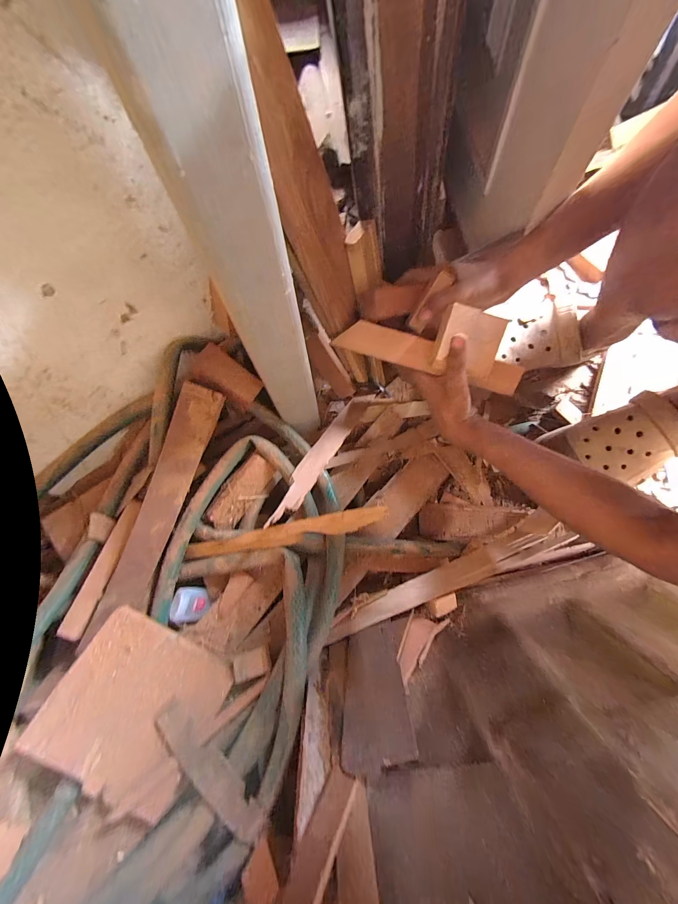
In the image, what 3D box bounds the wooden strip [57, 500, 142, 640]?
[{"bbox_3d":[-0.255,0.123,0.338,0.023,0.010,0.144,17,78,3],"label":"wooden strip"}]

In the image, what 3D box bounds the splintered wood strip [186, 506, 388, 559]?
[{"bbox_3d":[-0.066,0.094,0.353,0.239,0.013,0.023,-14,78,10],"label":"splintered wood strip"}]

